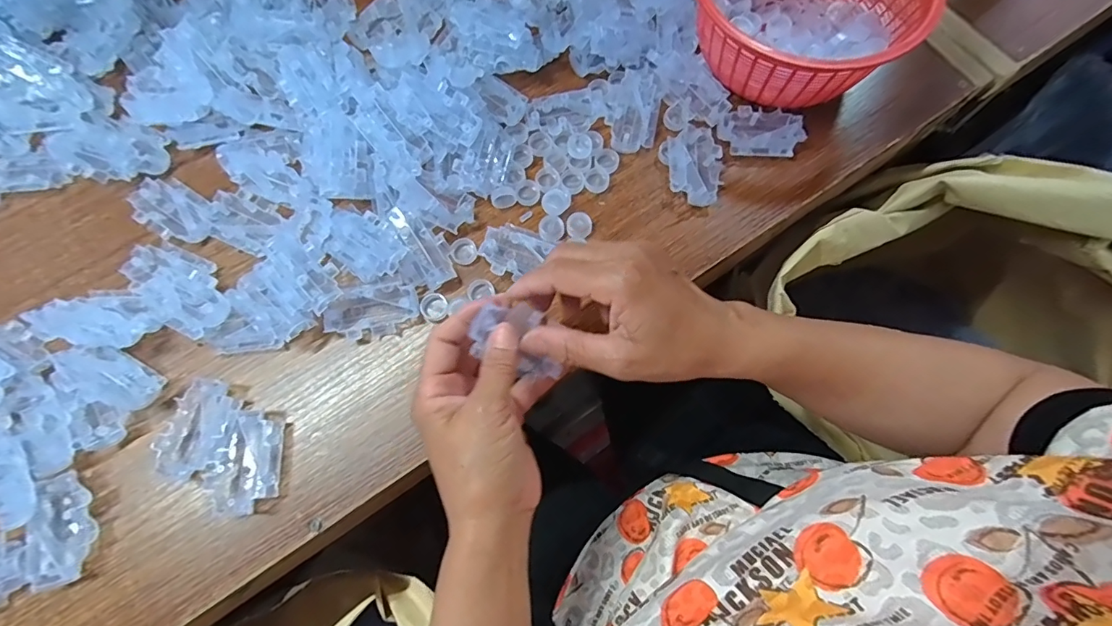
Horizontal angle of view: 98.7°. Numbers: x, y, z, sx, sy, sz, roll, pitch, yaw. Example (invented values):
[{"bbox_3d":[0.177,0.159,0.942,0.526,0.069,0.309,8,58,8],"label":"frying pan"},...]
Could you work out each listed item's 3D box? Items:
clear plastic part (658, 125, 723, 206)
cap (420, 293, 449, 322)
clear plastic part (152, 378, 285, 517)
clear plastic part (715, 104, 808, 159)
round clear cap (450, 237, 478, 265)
[{"bbox_3d":[0.115,-0.120,0.390,0.047,0.018,0.069,-12,73,-2],"label":"clear plastic part"},{"bbox_3d":[-0.093,-0.005,0.366,0.021,0.006,0.021,0,72,1],"label":"cap"},{"bbox_3d":[-0.230,0.093,0.332,0.091,0.014,0.064,26,75,9],"label":"clear plastic part"},{"bbox_3d":[0.173,-0.153,0.404,0.069,0.013,0.043,5,73,3],"label":"clear plastic part"},{"bbox_3d":[-0.073,-0.049,0.381,0.021,0.008,0.019,-17,73,-4],"label":"round clear cap"}]

